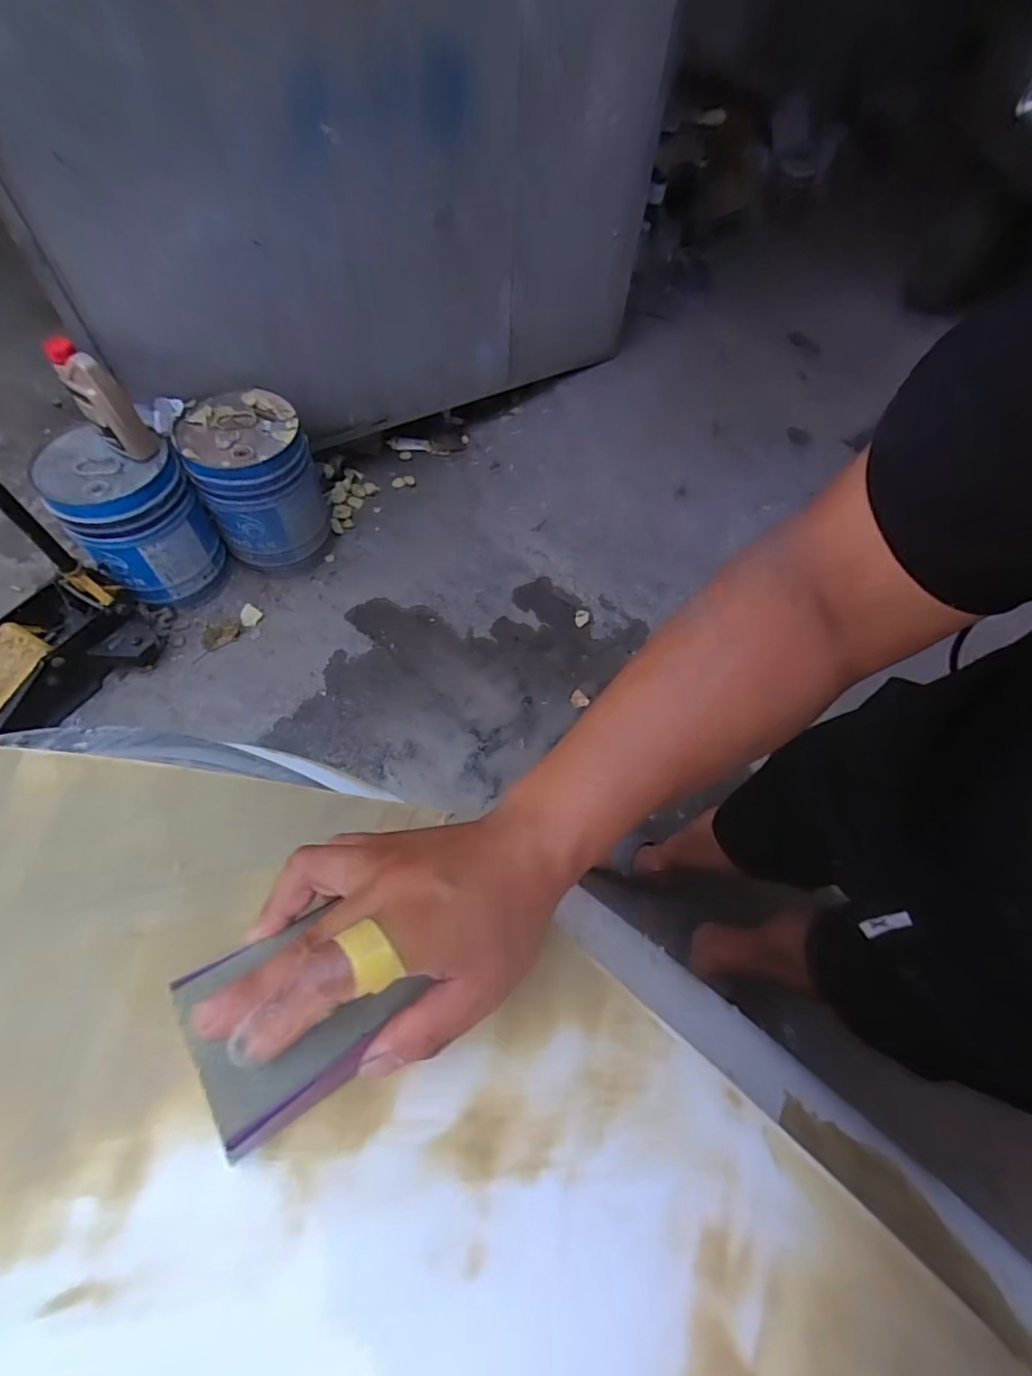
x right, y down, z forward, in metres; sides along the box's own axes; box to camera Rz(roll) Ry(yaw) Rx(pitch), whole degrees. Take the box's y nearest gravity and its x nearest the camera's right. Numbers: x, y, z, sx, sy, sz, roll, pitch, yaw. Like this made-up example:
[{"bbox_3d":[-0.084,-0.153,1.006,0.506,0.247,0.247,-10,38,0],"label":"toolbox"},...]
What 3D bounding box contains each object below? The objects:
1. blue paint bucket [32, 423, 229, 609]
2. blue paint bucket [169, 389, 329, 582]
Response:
[{"bbox_3d":[-0.825,-0.364,1.255,0.249,0.337,0.239,-31,67,-19],"label":"blue paint bucket"},{"bbox_3d":[-0.599,-0.477,1.336,0.257,0.342,0.249,-17,63,-13],"label":"blue paint bucket"}]

